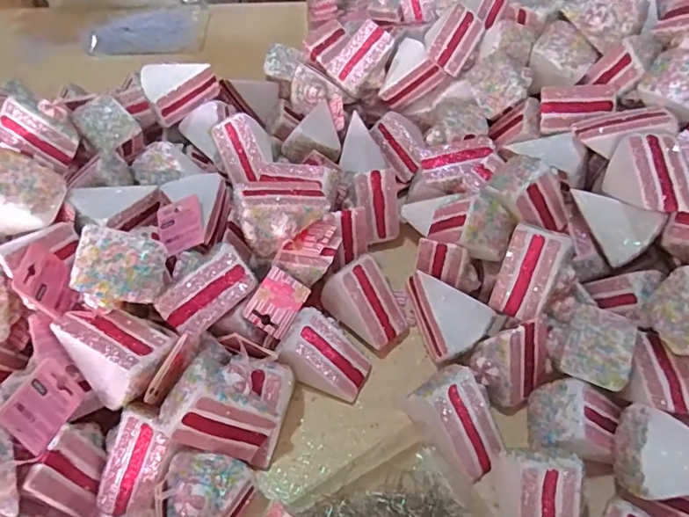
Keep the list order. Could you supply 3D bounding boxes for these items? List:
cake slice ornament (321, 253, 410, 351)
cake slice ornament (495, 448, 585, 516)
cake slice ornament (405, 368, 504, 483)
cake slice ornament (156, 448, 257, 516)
[{"bbox_3d":[0.024,0.046,0.534,0.075,0.060,0.062,32,56,25],"label":"cake slice ornament"},{"bbox_3d":[0.156,0.193,0.405,0.056,0.062,0.083,1,48,1],"label":"cake slice ornament"},{"bbox_3d":[0.102,0.140,0.455,0.063,0.058,0.081,-34,56,-26],"label":"cake slice ornament"},{"bbox_3d":[-0.114,0.190,0.397,0.064,0.036,0.082,12,50,11],"label":"cake slice ornament"}]

